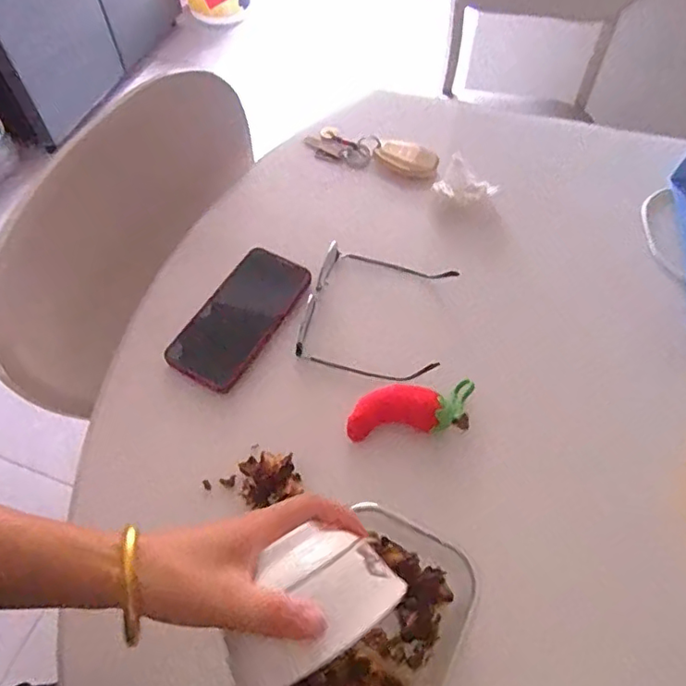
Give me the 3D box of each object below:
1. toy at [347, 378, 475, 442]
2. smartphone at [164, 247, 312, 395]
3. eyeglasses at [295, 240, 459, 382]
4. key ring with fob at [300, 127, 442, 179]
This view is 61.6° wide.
[{"bbox_3d":[0.066,0.062,0.537,0.123,0.027,0.044,-10,59,-5],"label":"toy"},{"bbox_3d":[-0.105,-0.029,0.600,0.079,0.006,0.167,26,62,16],"label":"smartphone"},{"bbox_3d":[0.038,-0.036,0.610,0.142,0.037,0.155,13,59,9],"label":"eyeglasses"},{"bbox_3d":[0.037,-0.243,0.733,0.170,0.020,0.050,18,60,11],"label":"key ring with fob"}]

